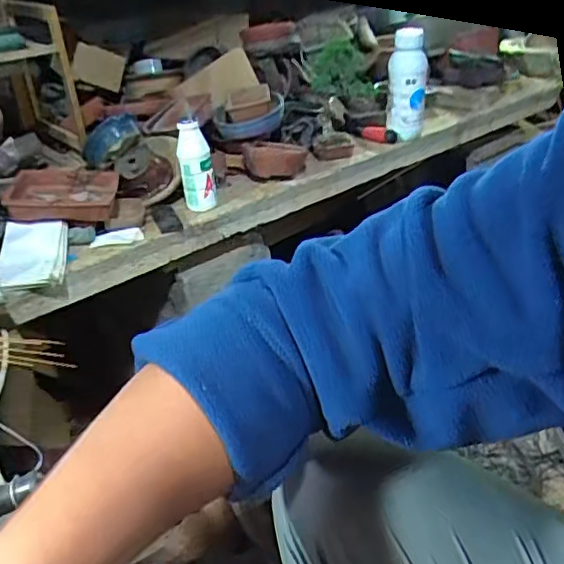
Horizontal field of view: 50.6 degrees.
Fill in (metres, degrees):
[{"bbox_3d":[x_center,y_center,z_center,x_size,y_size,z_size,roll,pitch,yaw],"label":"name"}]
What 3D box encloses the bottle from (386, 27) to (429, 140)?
[{"bbox_3d":[0.224,-0.353,1.066,0.070,0.197,0.063,-1,31,10],"label":"bottle"}]

